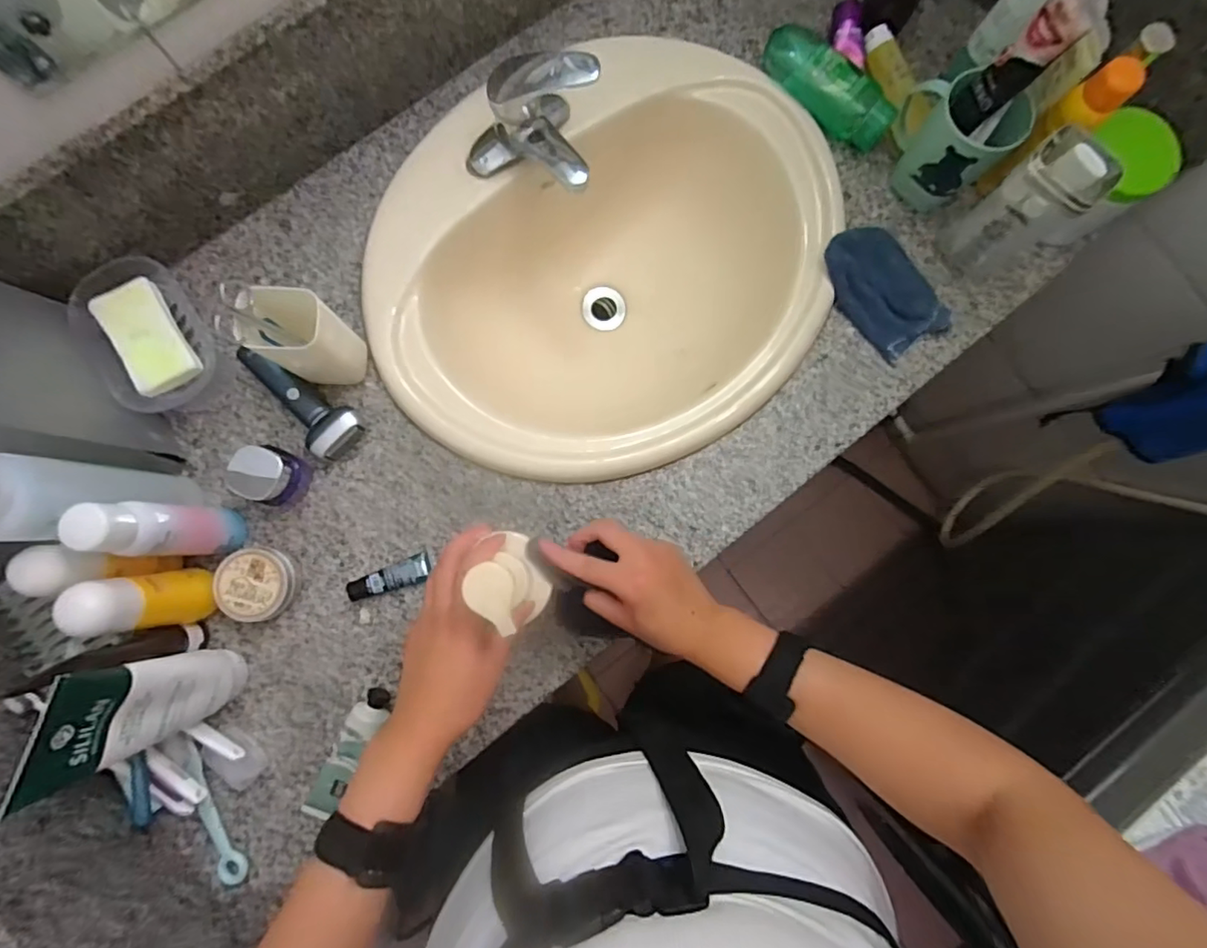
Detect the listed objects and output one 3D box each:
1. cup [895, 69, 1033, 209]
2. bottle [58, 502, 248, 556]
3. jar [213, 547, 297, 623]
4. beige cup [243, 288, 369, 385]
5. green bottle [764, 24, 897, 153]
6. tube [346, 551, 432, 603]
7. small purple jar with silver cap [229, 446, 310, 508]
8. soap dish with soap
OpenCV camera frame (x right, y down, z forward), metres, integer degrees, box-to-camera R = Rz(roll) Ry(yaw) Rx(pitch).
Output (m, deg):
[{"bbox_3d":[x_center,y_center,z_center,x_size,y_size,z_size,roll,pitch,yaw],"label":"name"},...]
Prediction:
[{"bbox_3d":[0.349,-0.346,0.595,0.111,0.114,0.076,43,84,1],"label":"cup"},{"bbox_3d":[-0.375,0.048,0.496,0.043,0.159,0.042,7,84,-3],"label":"bottle"},{"bbox_3d":[-0.333,0.106,0.559,0.065,0.034,0.068,0,85,-3],"label":"jar"},{"bbox_3d":[-0.275,-0.127,0.538,0.071,0.110,0.065,18,84,-2],"label":"beige cup"},{"bbox_3d":[0.250,-0.434,0.648,0.167,0.045,0.061,40,84,1],"label":"green bottle"},{"bbox_3d":[-0.211,0.105,0.571,0.078,0.024,0.027,-22,86,-5],"label":"tube"},{"bbox_3d":[-0.322,0.001,0.557,0.052,0.053,0.051,0,85,-3],"label":"small purple jar with silver cap"},{"bbox_3d":[-0.448,-0.136,0.569,0.093,0.042,0.141,-29,87,-6],"label":"soap dish with soap"}]

